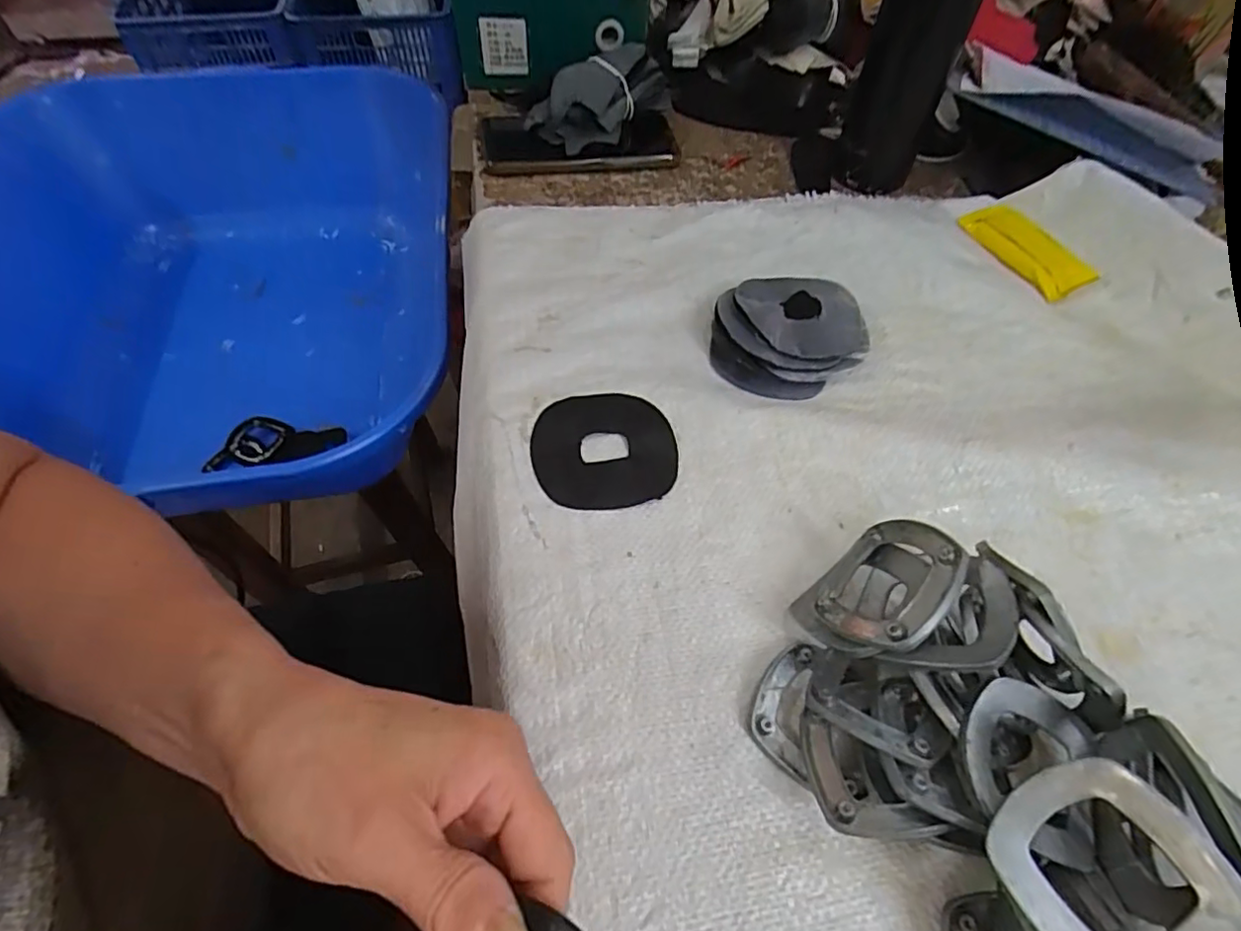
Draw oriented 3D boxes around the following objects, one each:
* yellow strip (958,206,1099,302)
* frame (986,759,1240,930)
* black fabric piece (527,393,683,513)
[{"bbox_3d":[0.312,-0.168,0.469,0.053,0.006,0.099,-20,59,-16],"label":"yellow strip"},{"bbox_3d":[0.157,0.131,0.194,0.058,0.007,0.060,-40,66,7],"label":"frame"},{"bbox_3d":[-0.009,-0.010,0.347,0.081,0.004,0.076,-7,56,-8],"label":"black fabric piece"}]

